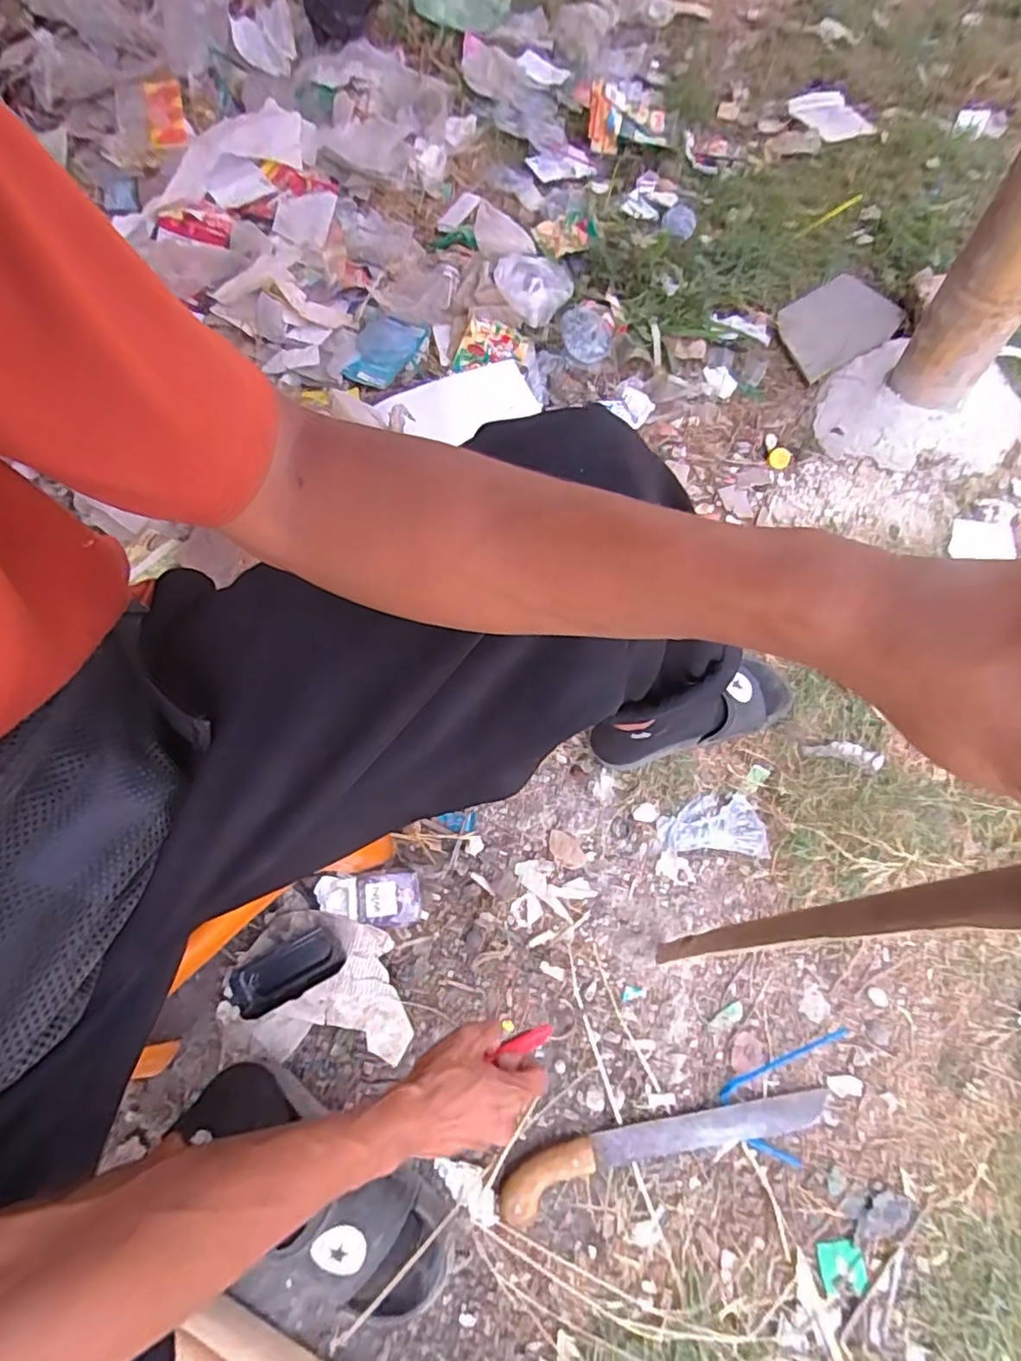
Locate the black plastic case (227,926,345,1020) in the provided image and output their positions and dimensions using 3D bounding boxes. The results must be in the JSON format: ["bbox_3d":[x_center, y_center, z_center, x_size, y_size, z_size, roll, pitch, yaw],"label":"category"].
[{"bbox_3d":[-0.227,0.297,0.608,0.108,0.022,0.051,-26,72,-9],"label":"black plastic case"}]

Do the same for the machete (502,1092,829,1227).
[{"bbox_3d":[0.147,0.435,0.553,0.314,0.025,0.046,-10,70,-4],"label":"machete"}]

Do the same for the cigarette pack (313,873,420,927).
[{"bbox_3d":[-0.156,0.238,0.646,0.112,0.028,0.054,0,70,0],"label":"cigarette pack"}]

